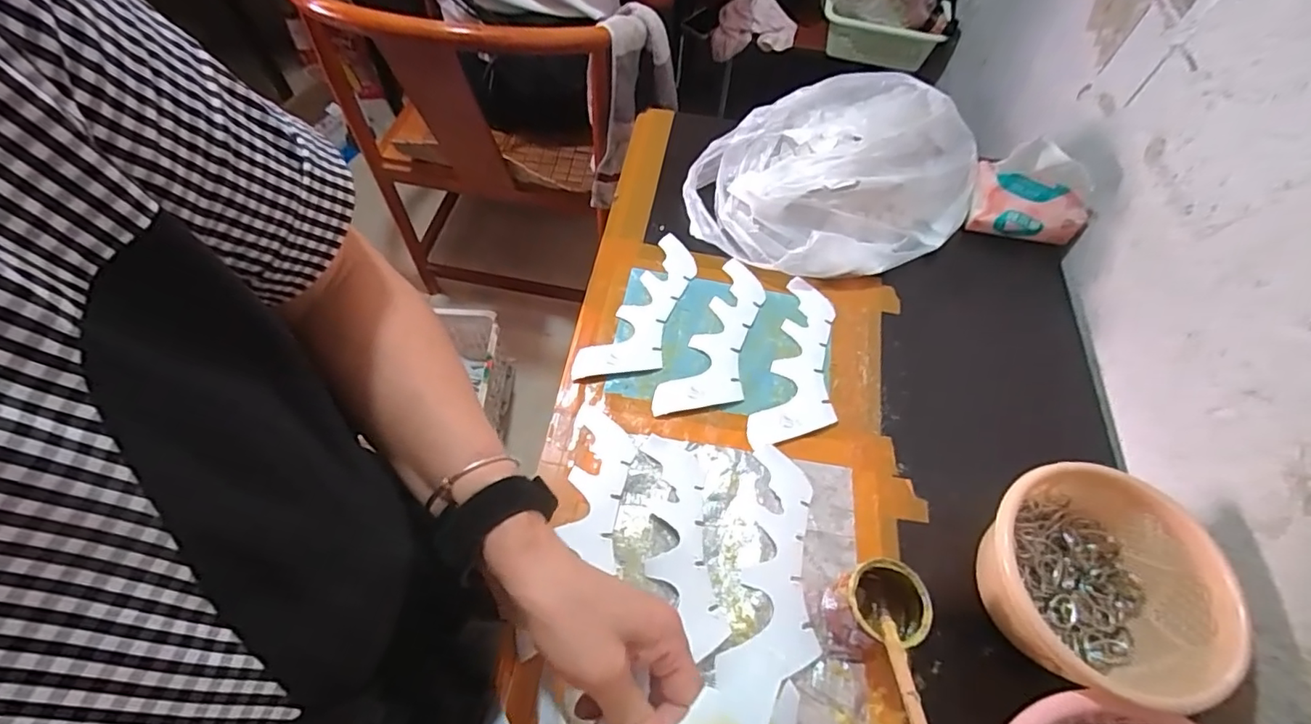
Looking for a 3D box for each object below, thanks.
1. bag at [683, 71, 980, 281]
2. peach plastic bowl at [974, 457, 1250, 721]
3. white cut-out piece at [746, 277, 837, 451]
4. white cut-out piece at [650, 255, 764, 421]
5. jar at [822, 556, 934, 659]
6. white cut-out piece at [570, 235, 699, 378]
[{"bbox_3d":[0.226,-0.224,0.672,0.362,0.126,0.217,-2,60,-4],"label":"bag"},{"bbox_3d":[0.345,0.176,0.444,0.151,0.093,0.154,1,60,-2],"label":"peach plastic bowl"},{"bbox_3d":[0.162,0.004,0.605,0.077,0.007,0.216,19,60,8],"label":"white cut-out piece"},{"bbox_3d":[0.071,-0.024,0.614,0.076,0.008,0.212,21,61,9],"label":"white cut-out piece"},{"bbox_3d":[0.178,0.199,0.455,0.066,0.067,0.062,1,60,-2],"label":"jar"},{"bbox_3d":[-0.006,-0.055,0.625,0.076,0.006,0.213,26,62,12],"label":"white cut-out piece"}]

